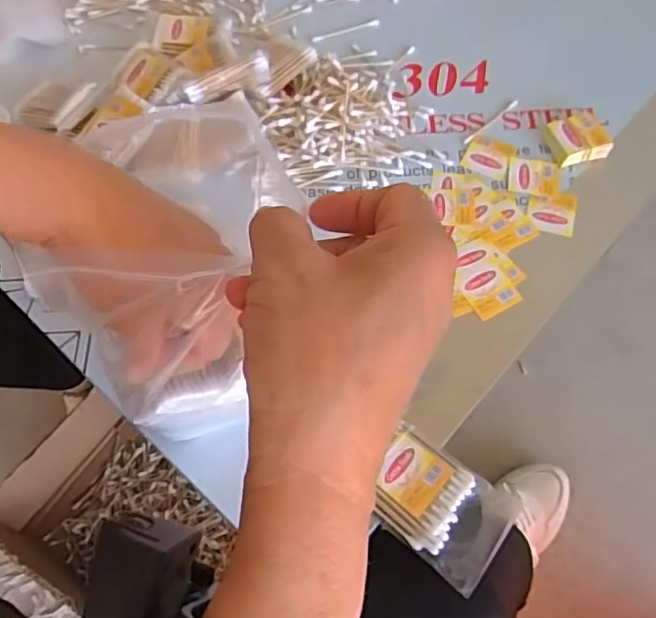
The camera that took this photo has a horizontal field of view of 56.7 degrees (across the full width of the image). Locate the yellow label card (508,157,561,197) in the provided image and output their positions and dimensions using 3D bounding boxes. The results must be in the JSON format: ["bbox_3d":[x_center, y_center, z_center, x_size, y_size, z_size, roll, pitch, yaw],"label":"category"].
[{"bbox_3d":[0.179,-0.115,0.528,0.043,0.004,0.038,9,62,6],"label":"yellow label card"}]

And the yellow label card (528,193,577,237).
[{"bbox_3d":[0.188,-0.082,0.512,0.038,0.005,0.040,14,63,8],"label":"yellow label card"}]

